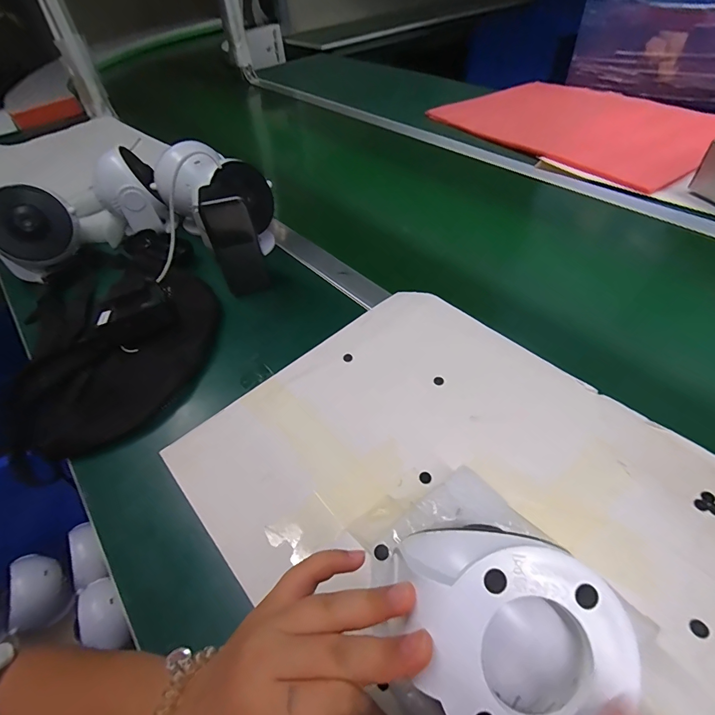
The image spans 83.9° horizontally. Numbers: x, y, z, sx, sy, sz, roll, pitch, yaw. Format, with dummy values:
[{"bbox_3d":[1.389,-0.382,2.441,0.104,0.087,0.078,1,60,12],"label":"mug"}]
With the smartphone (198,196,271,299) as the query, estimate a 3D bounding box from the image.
[{"bbox_3d":[-0.145,-0.132,0.480,0.052,0.118,0.013,-23,43,-12],"label":"smartphone"}]

